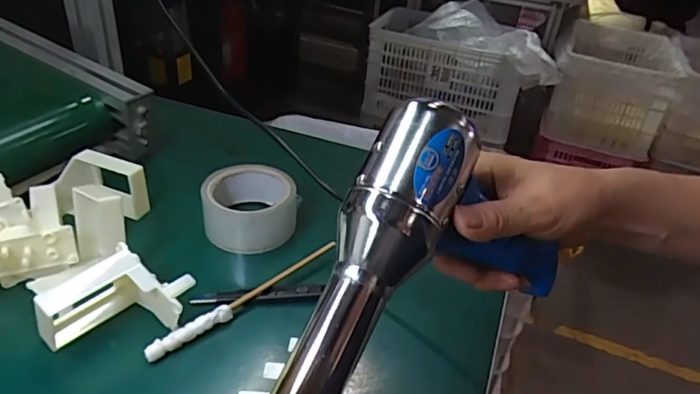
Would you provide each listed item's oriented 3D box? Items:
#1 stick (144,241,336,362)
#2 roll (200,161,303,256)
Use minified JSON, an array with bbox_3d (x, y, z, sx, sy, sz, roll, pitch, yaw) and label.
[{"bbox_3d":[-0.085,0.085,0.447,0.184,0.016,0.013,-25,44,-36],"label":"stick"},{"bbox_3d":[-0.100,0.009,0.532,0.092,0.045,0.087,3,34,-2],"label":"roll"}]

